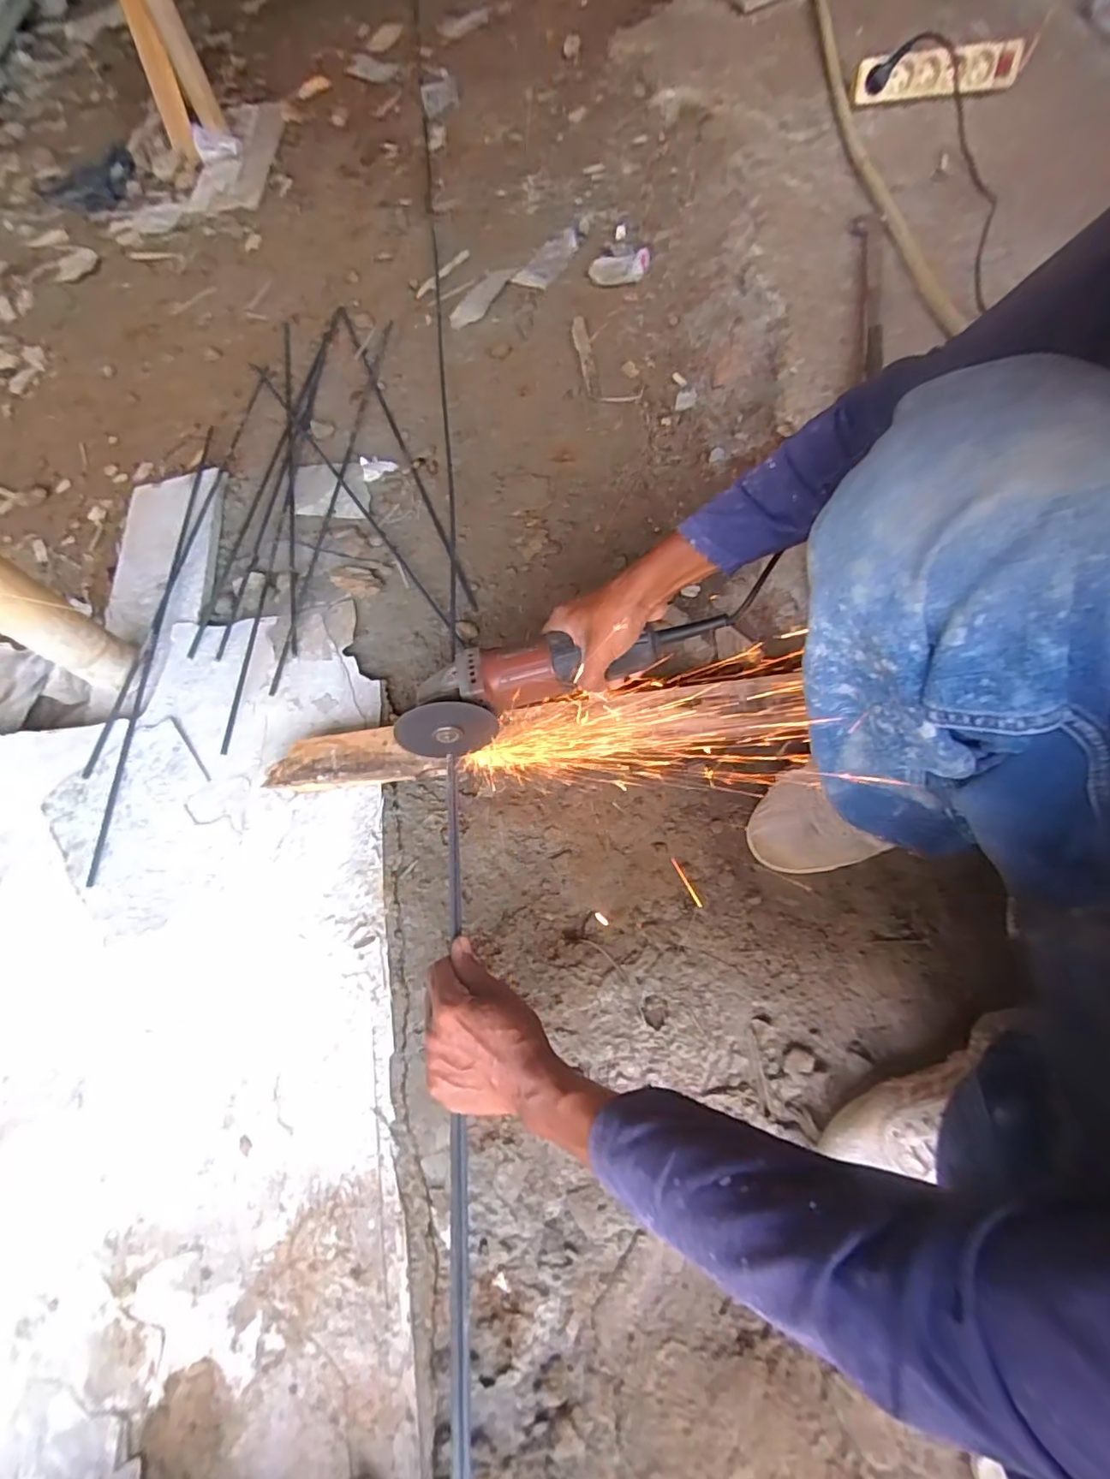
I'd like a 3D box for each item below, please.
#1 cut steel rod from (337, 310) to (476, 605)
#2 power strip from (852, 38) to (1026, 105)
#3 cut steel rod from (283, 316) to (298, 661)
[{"bbox_3d":[-0.258,-0.496,0.966,0.014,0.014,0.773,-22,66,-7],"label":"cut steel rod"},{"bbox_3d":[0.668,-1.161,1.020,0.271,0.053,0.057,-2,67,6],"label":"power strip"},{"bbox_3d":[-0.435,-0.454,0.969,0.017,0.016,0.776,-12,65,-3],"label":"cut steel rod"}]

